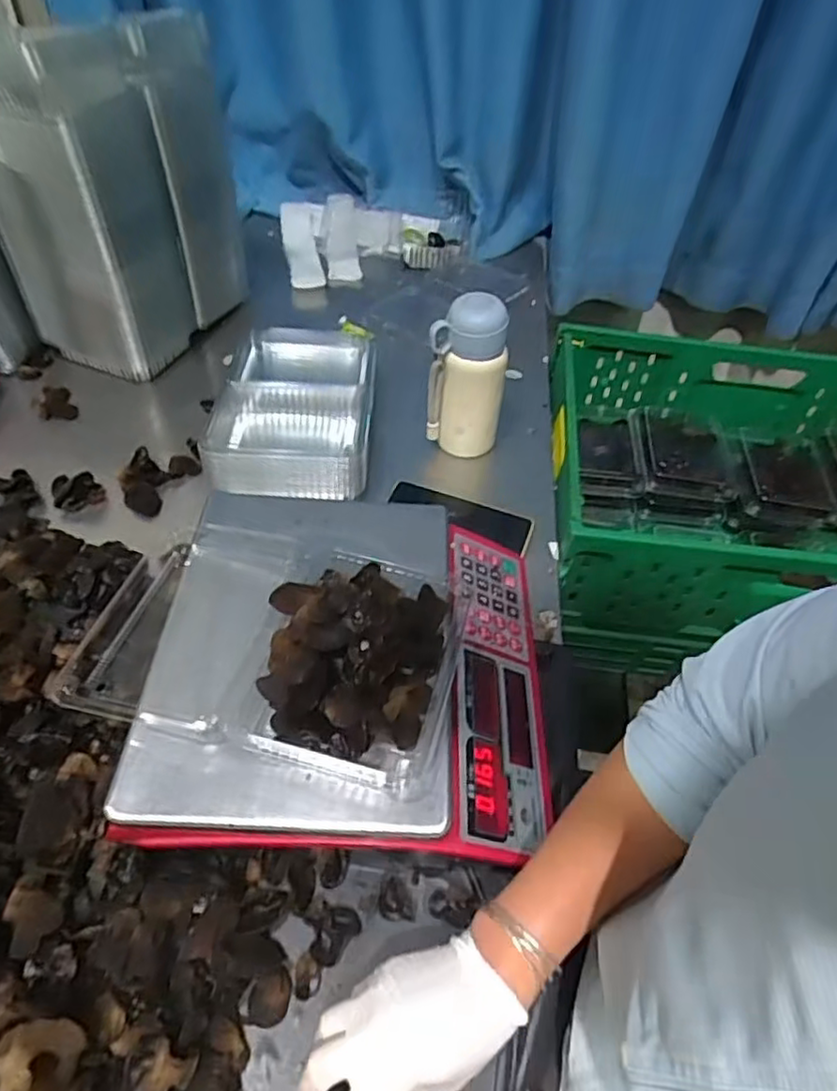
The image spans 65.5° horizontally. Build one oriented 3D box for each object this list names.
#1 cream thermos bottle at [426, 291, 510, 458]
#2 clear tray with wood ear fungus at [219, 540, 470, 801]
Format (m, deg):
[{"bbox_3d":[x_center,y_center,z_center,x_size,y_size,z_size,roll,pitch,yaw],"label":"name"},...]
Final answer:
[{"bbox_3d":[0.053,-0.182,0.750,0.076,0.195,0.060,-26,56,-24],"label":"cream thermos bottle"},{"bbox_3d":[-0.053,0.069,0.457,0.155,0.067,0.163,12,49,6],"label":"clear tray with wood ear fungus"}]

